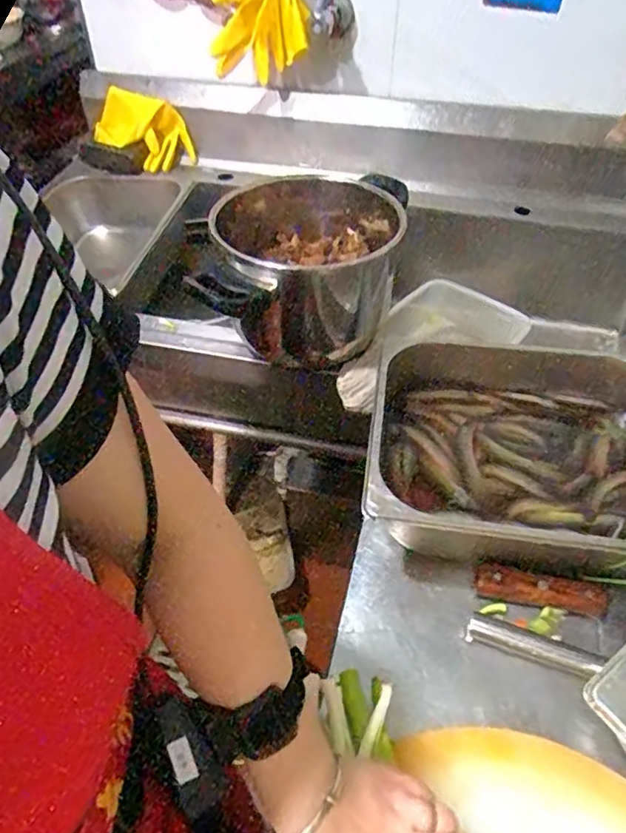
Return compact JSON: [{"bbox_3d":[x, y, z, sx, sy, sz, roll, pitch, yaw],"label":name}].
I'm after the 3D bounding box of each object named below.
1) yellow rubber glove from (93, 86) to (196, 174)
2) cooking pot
[{"bbox_3d":[-0.345,-0.578,1.196,0.182,0.122,0.075,20,50,17],"label":"yellow rubber glove"},{"bbox_3d":[-0.008,-0.208,0.804,0.226,0.165,0.272,9,48,8],"label":"cooking pot"}]

